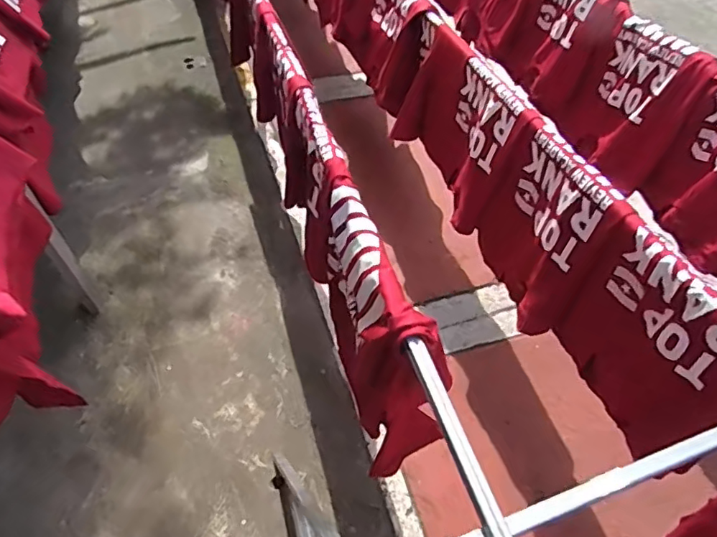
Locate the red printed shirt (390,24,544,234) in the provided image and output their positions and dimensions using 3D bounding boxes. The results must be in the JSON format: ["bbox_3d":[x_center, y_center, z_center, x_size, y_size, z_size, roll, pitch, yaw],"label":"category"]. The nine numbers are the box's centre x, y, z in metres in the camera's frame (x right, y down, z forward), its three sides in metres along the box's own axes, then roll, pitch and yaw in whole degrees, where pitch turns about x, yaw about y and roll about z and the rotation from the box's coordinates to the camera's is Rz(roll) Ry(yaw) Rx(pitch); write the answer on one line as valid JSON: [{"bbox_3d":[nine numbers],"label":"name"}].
[{"bbox_3d":[0.237,-0.351,1.299,0.112,0.341,0.449,-13,57,-11],"label":"red printed shirt"}]

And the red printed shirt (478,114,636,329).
[{"bbox_3d":[0.369,-0.086,1.088,0.089,0.341,0.308,-13,57,-10],"label":"red printed shirt"}]

